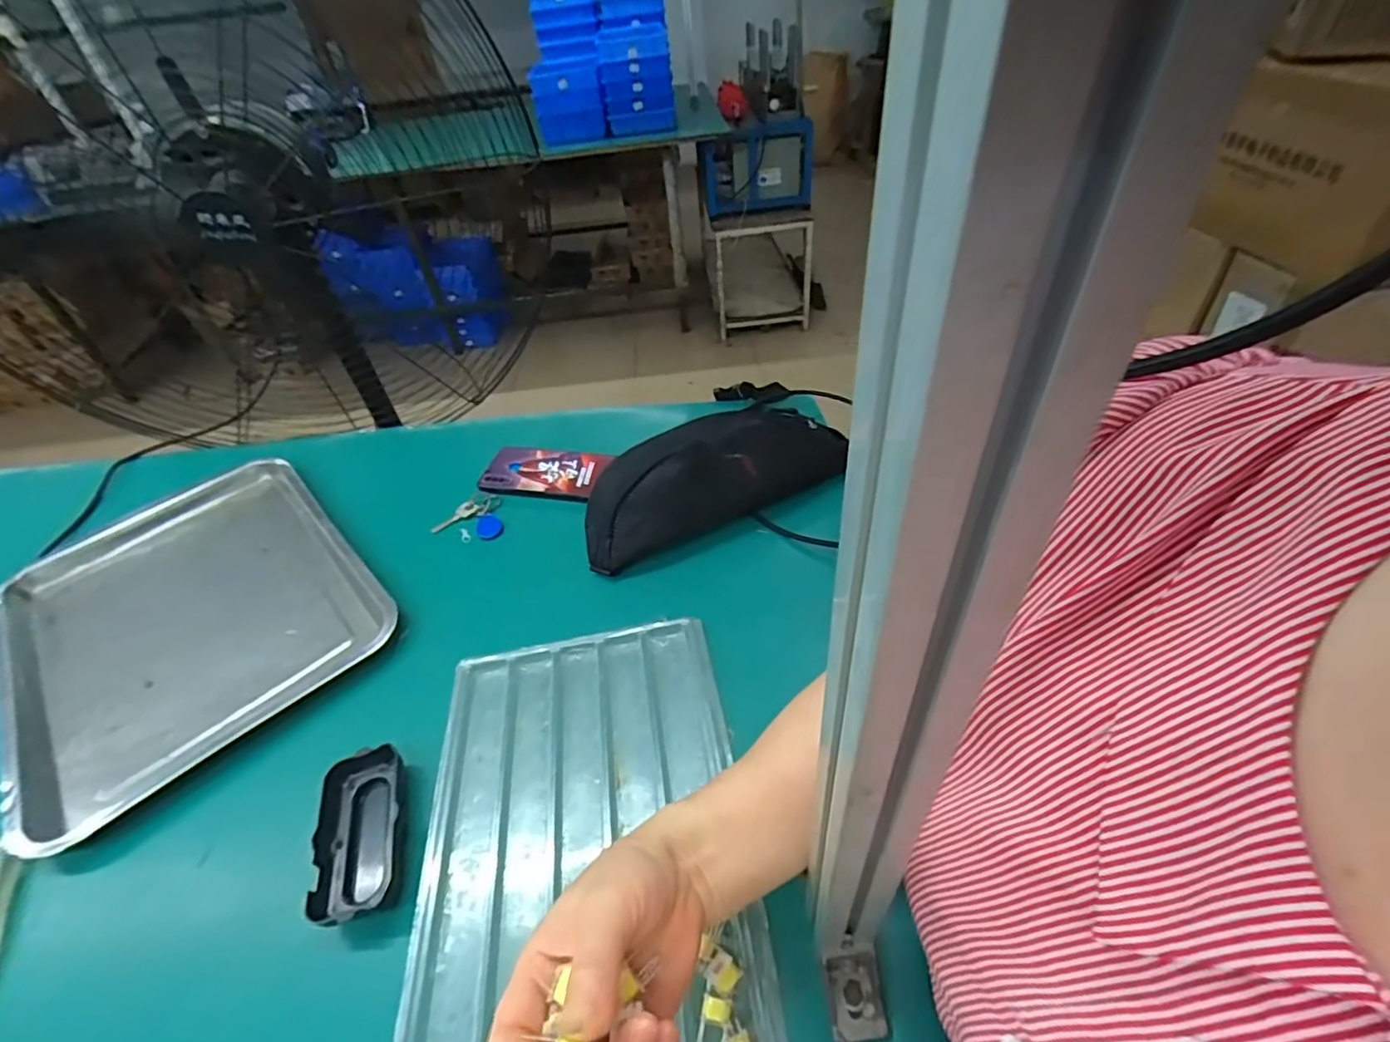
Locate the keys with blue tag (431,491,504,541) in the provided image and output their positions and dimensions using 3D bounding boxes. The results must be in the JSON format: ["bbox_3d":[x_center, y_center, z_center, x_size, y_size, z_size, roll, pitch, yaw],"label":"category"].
[{"bbox_3d":[-0.236,-0.005,0.647,0.071,0.008,0.068,20,49,26],"label":"keys with blue tag"}]

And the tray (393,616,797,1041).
[{"bbox_3d":[-0.075,0.214,0.396,0.219,0.029,0.324,-11,43,-5],"label":"tray"}]

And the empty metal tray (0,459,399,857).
[{"bbox_3d":[-0.489,0.088,0.578,0.294,0.033,0.374,-34,49,-27],"label":"empty metal tray"}]

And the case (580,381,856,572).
[{"bbox_3d":[0.007,-0.062,0.610,0.275,0.077,0.125,-22,45,-16],"label":"case"}]

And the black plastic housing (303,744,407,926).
[{"bbox_3d":[-0.229,0.217,0.411,0.053,0.032,0.106,-19,44,-13],"label":"black plastic housing"}]

